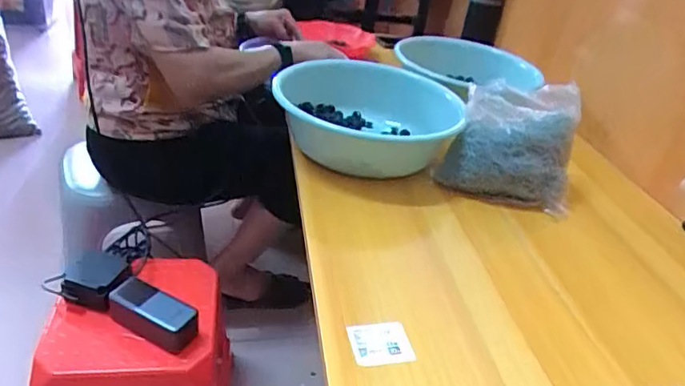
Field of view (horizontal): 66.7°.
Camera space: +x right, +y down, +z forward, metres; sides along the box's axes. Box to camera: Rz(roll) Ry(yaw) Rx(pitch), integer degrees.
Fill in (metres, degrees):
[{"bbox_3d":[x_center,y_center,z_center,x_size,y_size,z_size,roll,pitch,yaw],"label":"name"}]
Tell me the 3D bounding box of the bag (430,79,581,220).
[{"bbox_3d":[0.269,-0.083,0.836,0.199,0.138,0.227,14,33,9],"label":"bag"}]

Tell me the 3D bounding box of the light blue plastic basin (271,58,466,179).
[{"bbox_3d":[0.043,-0.124,0.859,0.306,0.124,0.290,5,32,-5],"label":"light blue plastic basin"}]

